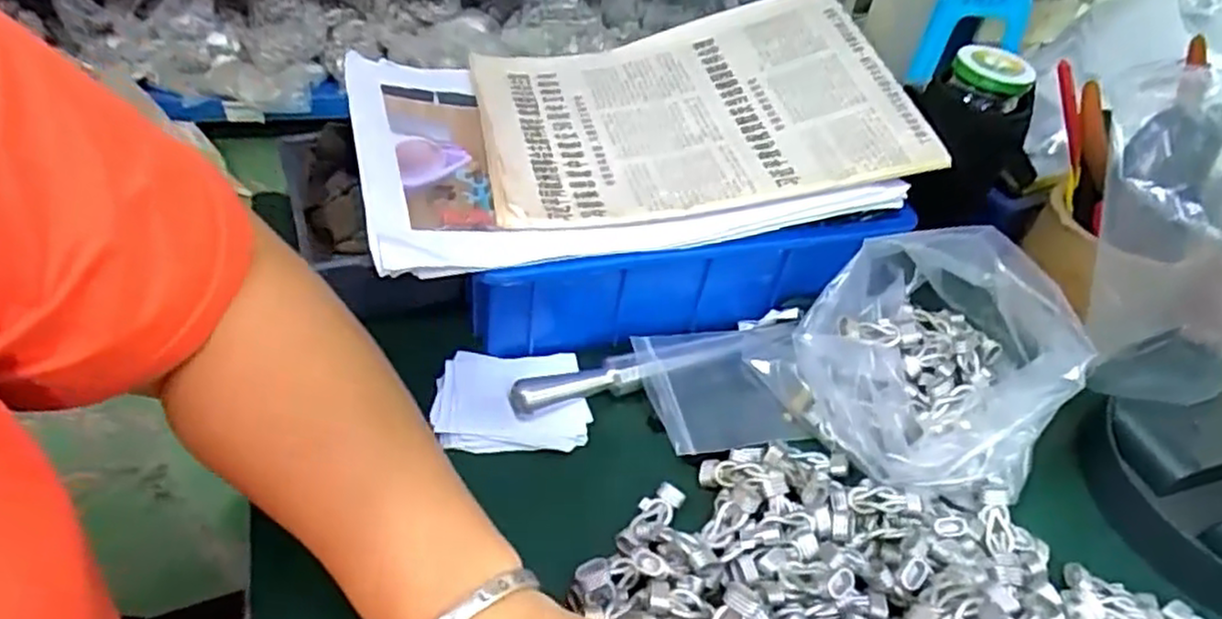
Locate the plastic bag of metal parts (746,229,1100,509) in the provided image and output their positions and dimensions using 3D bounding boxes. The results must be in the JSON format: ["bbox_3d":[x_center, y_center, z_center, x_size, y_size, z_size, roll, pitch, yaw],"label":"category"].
[{"bbox_3d":[0.187,0.026,0.410,0.139,0.095,0.134,-18,49,-27],"label":"plastic bag of metal parts"}]

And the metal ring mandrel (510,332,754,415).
[{"bbox_3d":[0.018,0.035,0.437,0.158,0.018,0.015,-14,47,-23],"label":"metal ring mandrel"}]

